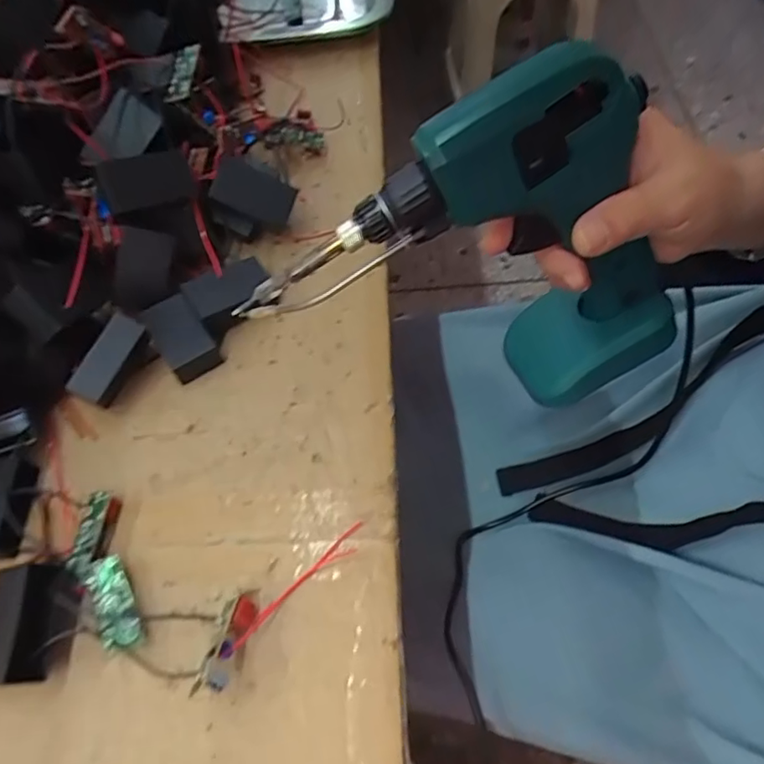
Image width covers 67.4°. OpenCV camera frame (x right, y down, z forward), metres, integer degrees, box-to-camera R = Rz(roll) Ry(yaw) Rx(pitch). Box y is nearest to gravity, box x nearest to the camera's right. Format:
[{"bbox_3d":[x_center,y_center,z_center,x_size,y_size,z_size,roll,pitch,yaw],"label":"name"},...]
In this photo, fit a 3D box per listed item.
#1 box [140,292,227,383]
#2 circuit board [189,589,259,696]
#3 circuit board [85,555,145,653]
[{"bbox_3d":[-0.118,-0.027,0.333,0.027,0.020,0.048,-33,62,-14],"label":"box"},{"bbox_3d":[-0.068,0.113,0.250,0.013,0.016,0.044,17,62,15],"label":"circuit board"},{"bbox_3d":[-0.121,0.100,0.259,0.016,0.004,0.042,-21,58,-28],"label":"circuit board"}]

